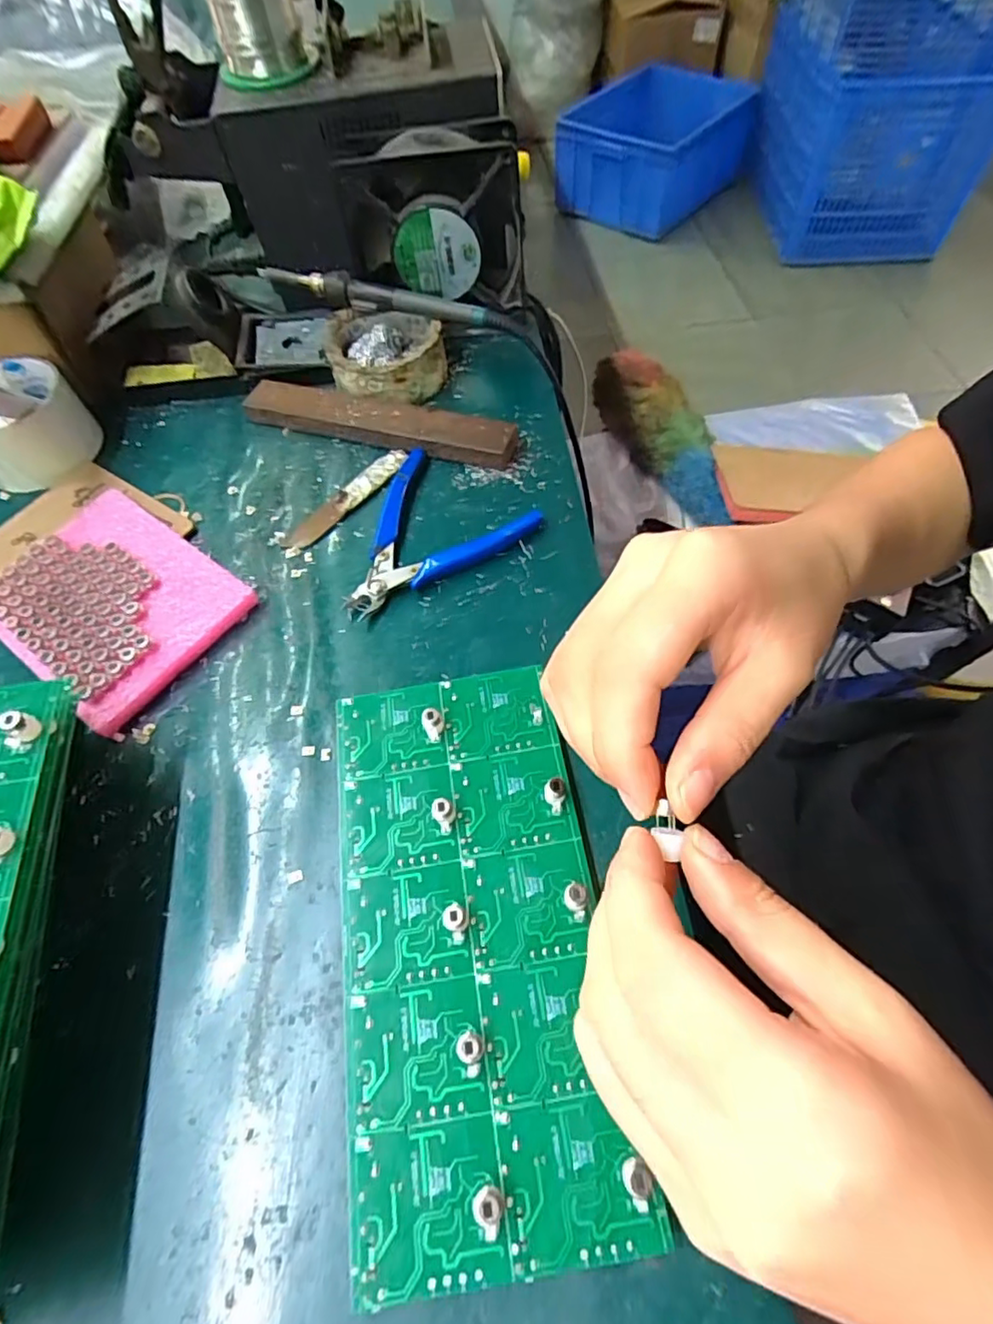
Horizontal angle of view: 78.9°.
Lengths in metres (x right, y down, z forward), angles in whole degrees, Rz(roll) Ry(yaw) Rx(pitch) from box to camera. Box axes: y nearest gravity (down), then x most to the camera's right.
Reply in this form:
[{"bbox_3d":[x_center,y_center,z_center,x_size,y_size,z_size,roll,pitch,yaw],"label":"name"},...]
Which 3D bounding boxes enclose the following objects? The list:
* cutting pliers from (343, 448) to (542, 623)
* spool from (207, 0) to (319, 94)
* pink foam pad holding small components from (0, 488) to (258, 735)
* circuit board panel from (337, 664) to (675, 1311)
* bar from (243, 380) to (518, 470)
[{"bbox_3d":[-0.049,-0.091,0.377,0.123,0.011,0.101,-25,61,-10],"label":"cutting pliers"},{"bbox_3d":[-0.153,-0.413,0.375,0.062,0.066,0.067,-17,60,-6],"label":"spool"},{"bbox_3d":[-0.227,-0.040,0.351,0.150,0.019,0.104,33,67,21],"label":"pink foam pad holding small components"},{"bbox_3d":[-0.012,0.106,0.254,0.104,0.017,0.222,-9,59,-1],"label":"circuit board panel"},{"bbox_3d":[-0.082,-0.166,0.414,0.197,0.017,0.034,18,63,14],"label":"bar"}]

